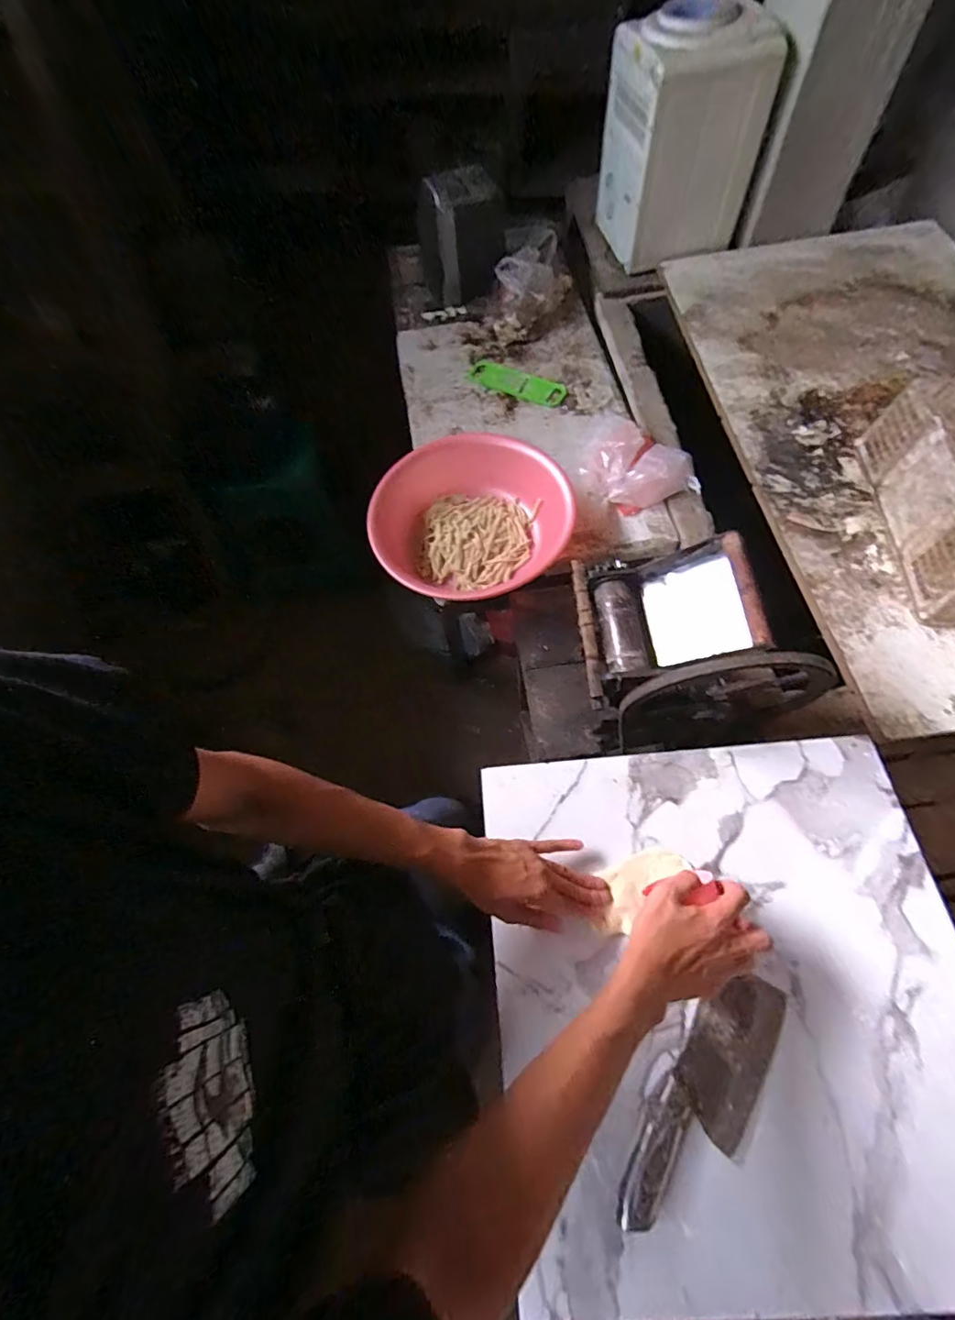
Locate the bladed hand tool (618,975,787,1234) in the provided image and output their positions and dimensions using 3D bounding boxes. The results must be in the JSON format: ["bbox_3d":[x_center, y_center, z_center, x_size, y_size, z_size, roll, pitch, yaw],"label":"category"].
[{"bbox_3d":[0.227,0.428,0.495,0.080,0.020,0.244,33,71,17],"label":"bladed hand tool"}]

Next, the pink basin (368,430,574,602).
[{"bbox_3d":[-0.014,-0.290,1.115,0.408,0.192,0.406,-1,65,3],"label":"pink basin"}]

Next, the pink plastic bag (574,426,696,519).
[{"bbox_3d":[0.350,-0.448,1.178,0.218,0.064,0.227,-23,66,-7],"label":"pink plastic bag"}]

